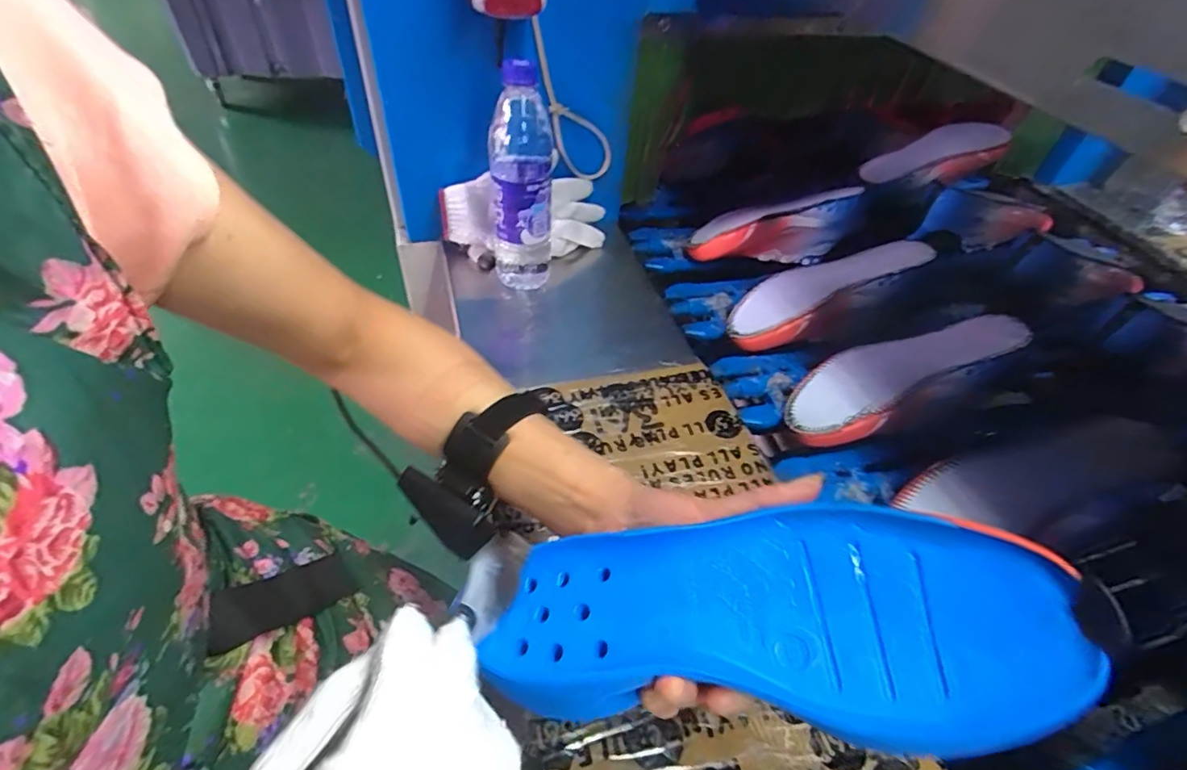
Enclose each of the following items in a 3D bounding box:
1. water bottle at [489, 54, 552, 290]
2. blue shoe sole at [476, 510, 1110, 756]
[{"bbox_3d":[-0.074,-0.203,0.564,0.066,0.218,0.062,1,46,-8],"label":"water bottle"},{"bbox_3d":[0.068,0.105,0.256,0.244,0.028,0.089,-7,44,20],"label":"blue shoe sole"}]

